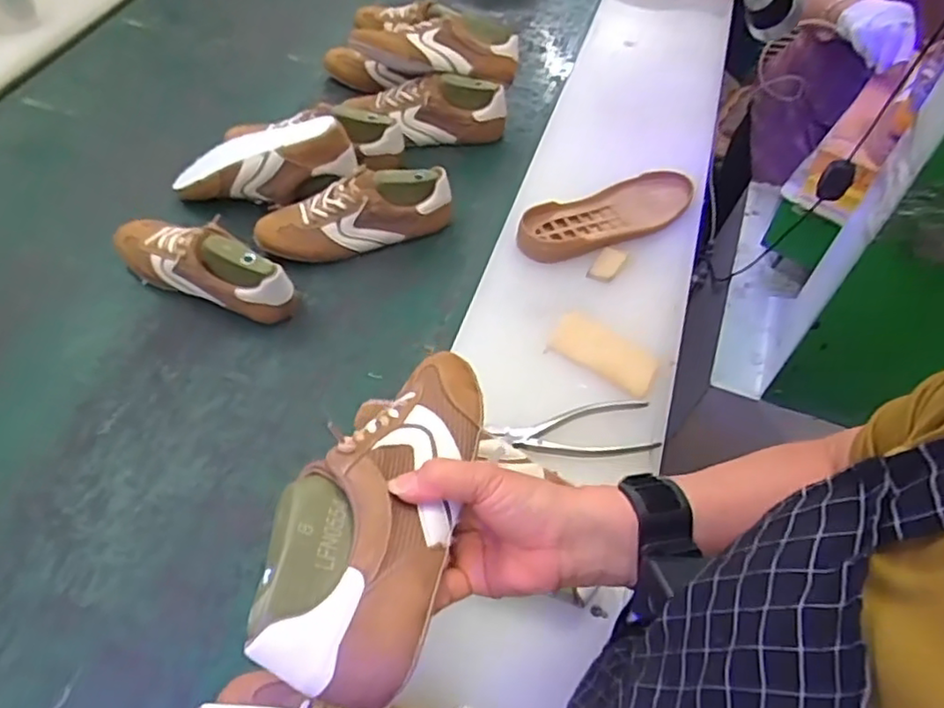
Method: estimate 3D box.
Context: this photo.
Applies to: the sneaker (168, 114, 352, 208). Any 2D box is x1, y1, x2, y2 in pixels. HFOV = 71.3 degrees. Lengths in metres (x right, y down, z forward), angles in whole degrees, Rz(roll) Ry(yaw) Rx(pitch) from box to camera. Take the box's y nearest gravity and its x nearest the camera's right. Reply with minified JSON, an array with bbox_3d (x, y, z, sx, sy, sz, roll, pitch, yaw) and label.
[{"bbox_3d":[-0.285,-0.259,0.910,0.249,0.076,0.106,-9,53,10],"label":"sneaker"}]

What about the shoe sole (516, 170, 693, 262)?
[{"bbox_3d":[0.175,-0.181,0.848,0.250,0.026,0.090,-22,59,-22],"label":"shoe sole"}]

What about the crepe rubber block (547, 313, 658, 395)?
[{"bbox_3d":[0.149,-0.002,0.737,0.120,0.008,0.063,32,55,16],"label":"crepe rubber block"}]

